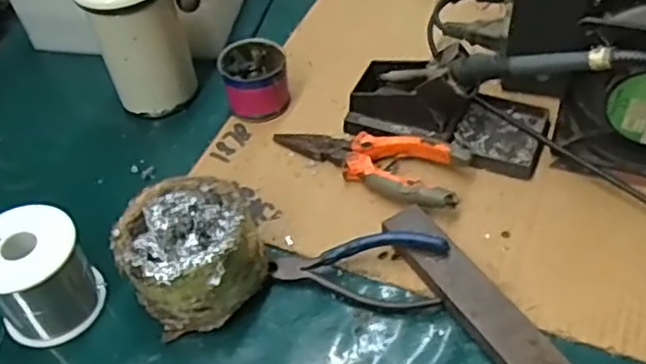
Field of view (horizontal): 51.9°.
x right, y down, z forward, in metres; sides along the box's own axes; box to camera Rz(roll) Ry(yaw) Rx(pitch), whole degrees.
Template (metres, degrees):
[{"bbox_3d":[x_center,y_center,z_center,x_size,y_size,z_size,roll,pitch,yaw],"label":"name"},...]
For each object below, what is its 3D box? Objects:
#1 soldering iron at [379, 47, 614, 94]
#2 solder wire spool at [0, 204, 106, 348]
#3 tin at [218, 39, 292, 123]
[{"bbox_3d":[0.114,-0.077,0.472,0.173,0.021,0.020,2,39,43],"label":"soldering iron"},{"bbox_3d":[-0.185,0.060,0.430,0.066,0.068,0.062,-30,51,-24],"label":"solder wire spool"},{"bbox_3d":[-0.057,-0.083,0.561,0.055,0.053,0.055,-9,46,-6],"label":"tin"}]

